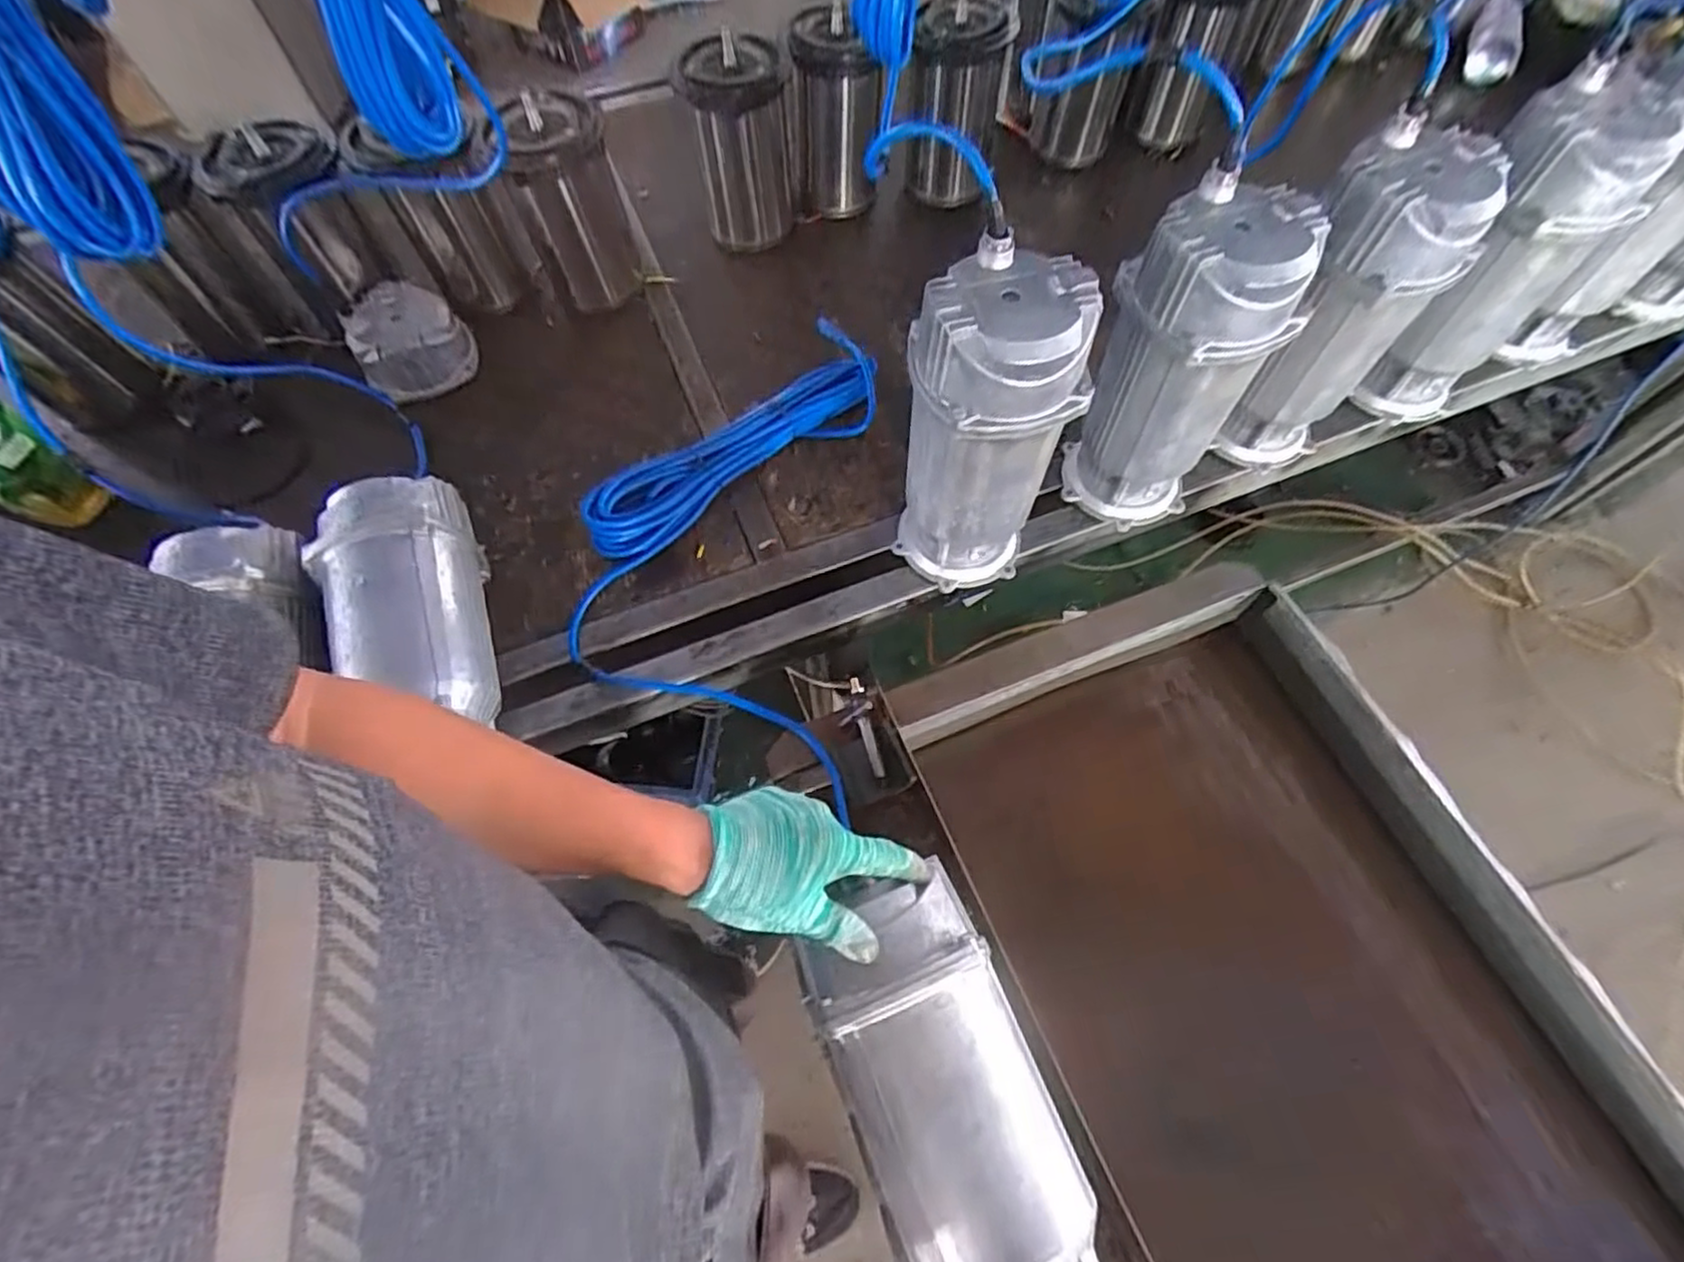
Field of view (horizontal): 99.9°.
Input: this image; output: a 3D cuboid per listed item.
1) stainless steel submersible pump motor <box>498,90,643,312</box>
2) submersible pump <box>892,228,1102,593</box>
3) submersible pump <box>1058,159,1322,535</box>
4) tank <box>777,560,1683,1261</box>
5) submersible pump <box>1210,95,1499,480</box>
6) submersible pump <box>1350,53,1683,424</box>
[{"bbox_3d":[-0.328,-0.523,0.866,0.112,0.223,0.104,-16,64,-7],"label":"stainless steel submersible pump motor"},{"bbox_3d":[0.119,-0.161,0.627,0.139,0.300,0.117,16,64,9],"label":"submersible pump"},{"bbox_3d":[0.301,-0.232,0.657,0.140,0.291,0.114,25,66,13],"label":"submersible pump"},{"bbox_3d":[0.337,0.353,0.624,0.527,0.217,0.742,-21,65,-9],"label":"tank"},{"bbox_3d":[0.468,-0.295,0.683,0.123,0.292,0.120,34,69,17],"label":"submersible pump"},{"bbox_3d":[0.644,-0.359,0.709,0.125,0.283,0.124,39,70,18],"label":"submersible pump"}]

